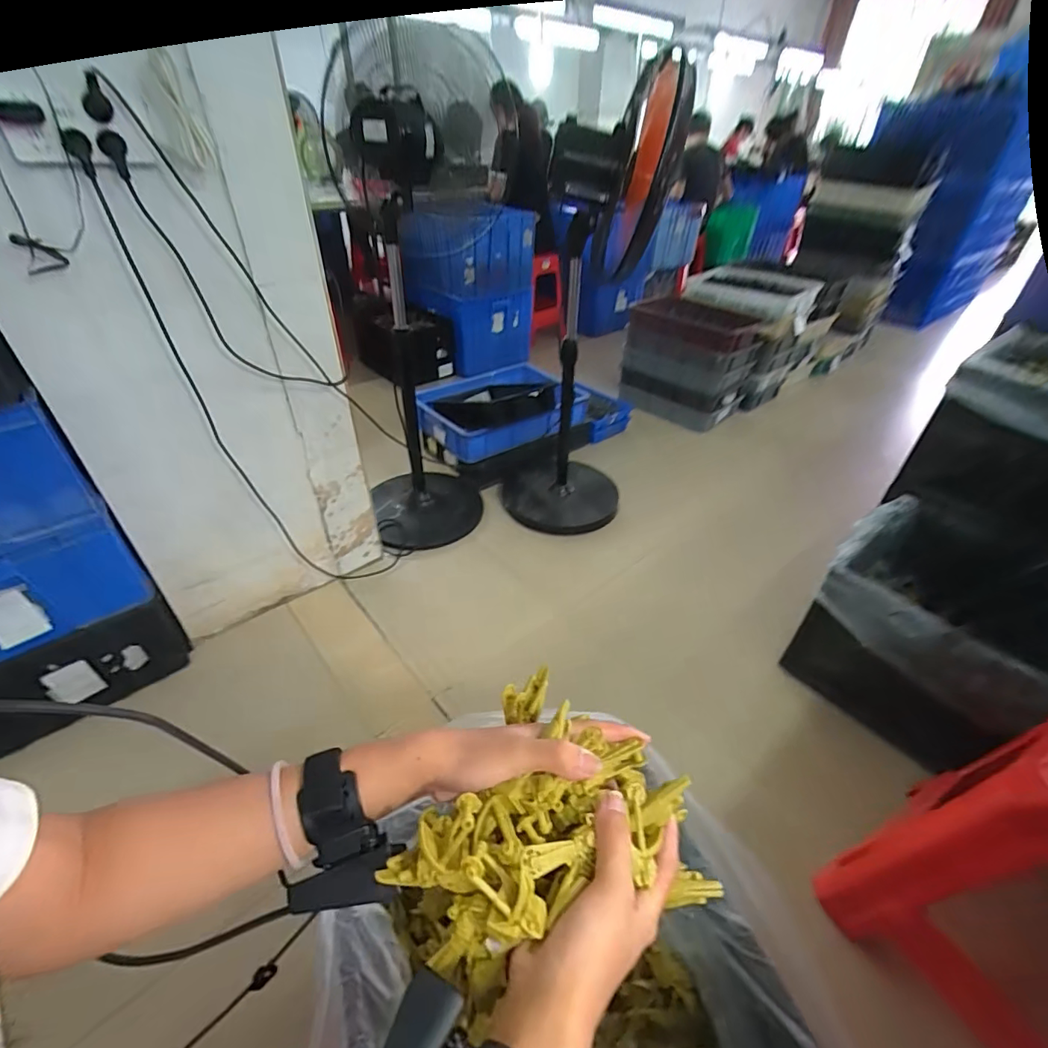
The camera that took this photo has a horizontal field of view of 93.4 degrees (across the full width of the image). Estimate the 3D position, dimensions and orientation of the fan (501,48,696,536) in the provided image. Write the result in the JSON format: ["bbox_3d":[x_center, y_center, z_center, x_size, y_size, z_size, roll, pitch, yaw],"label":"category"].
[{"bbox_3d":[0.154,-0.557,1.452,0.355,1.143,0.470,1,38,1],"label":"fan"}]

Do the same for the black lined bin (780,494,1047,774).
[{"bbox_3d":[0.932,0.225,1.126,0.526,0.304,0.435,-24,44,-27],"label":"black lined bin"}]

